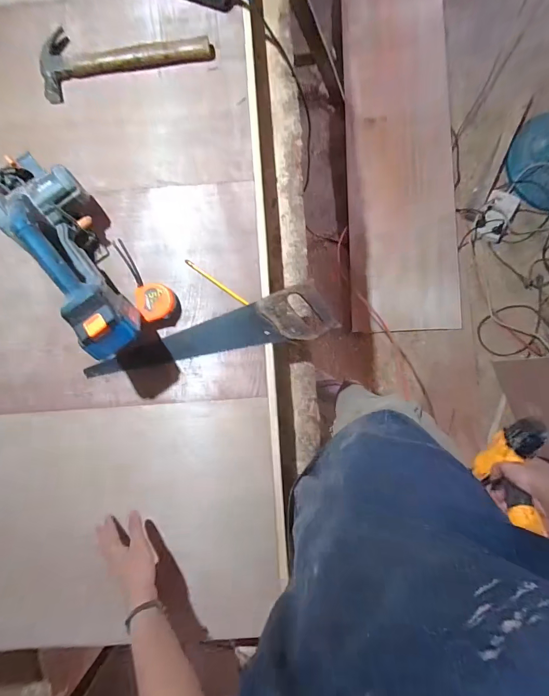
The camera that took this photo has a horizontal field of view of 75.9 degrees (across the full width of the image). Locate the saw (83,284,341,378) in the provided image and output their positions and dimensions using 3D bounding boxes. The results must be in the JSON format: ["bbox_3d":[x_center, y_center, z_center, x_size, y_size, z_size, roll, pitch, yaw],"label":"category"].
[{"bbox_3d":[-0.130,-0.012,0.665,0.474,0.030,0.094,-17,86,2],"label":"saw"}]

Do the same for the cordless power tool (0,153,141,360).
[{"bbox_3d":[-0.341,-0.173,0.607,0.129,0.170,0.407,-38,85,1],"label":"cordless power tool"}]

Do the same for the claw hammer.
[{"bbox_3d":[-0.297,-0.590,0.699,0.337,0.025,0.125,-14,86,2],"label":"claw hammer"}]

